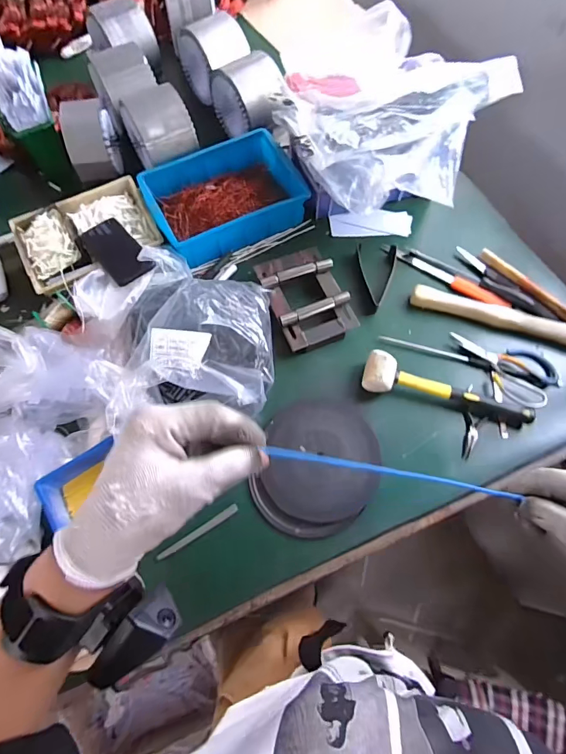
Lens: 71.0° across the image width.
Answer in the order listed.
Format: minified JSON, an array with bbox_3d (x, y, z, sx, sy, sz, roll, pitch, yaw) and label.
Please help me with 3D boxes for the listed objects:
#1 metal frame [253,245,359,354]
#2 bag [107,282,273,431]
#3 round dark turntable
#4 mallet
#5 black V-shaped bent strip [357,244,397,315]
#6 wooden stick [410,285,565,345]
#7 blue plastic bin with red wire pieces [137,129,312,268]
[{"bbox_3d":[0.042,-0.152,0.742,0.138,0.043,0.203,-20,70,-9],"label":"metal frame"},{"bbox_3d":[-0.136,-0.047,0.650,0.258,0.112,0.239,-11,68,-5],"label":"bag"},{"bbox_3d":[0.058,0.139,0.632,0.180,0.027,0.216,18,69,7],"label":"round dark turntable"},{"bbox_3d":[0.280,0.026,0.673,0.291,0.048,0.070,16,69,6],"label":"mallet"},{"bbox_3d":[0.185,-0.190,0.765,0.078,0.016,0.158,5,67,-4],"label":"black V-shaped bent strip"},{"bbox_3d":[0.407,-0.119,0.749,0.326,0.029,0.045,17,69,6],"label":"wooden stick"},{"bbox_3d":[-0.124,-0.367,0.812,0.288,0.069,0.214,-26,71,-11],"label":"blue plastic bin with red wire pieces"}]

